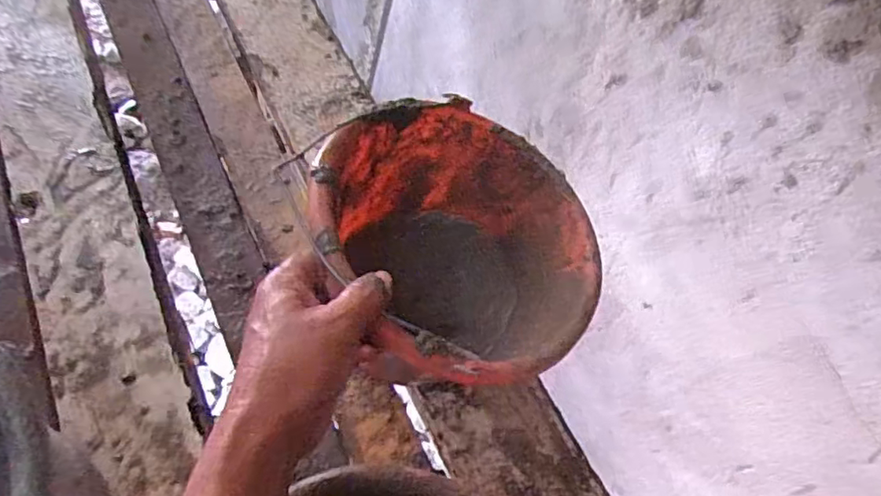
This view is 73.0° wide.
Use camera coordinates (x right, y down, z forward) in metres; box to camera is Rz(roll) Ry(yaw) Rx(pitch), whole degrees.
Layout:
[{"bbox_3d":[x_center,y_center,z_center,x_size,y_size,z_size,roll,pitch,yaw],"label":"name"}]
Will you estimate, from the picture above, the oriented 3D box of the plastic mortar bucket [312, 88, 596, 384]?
[{"bbox_3d":[-0.005,0.013,0.510,0.243,0.150,0.243,16,49,-19],"label":"plastic mortar bucket"}]

